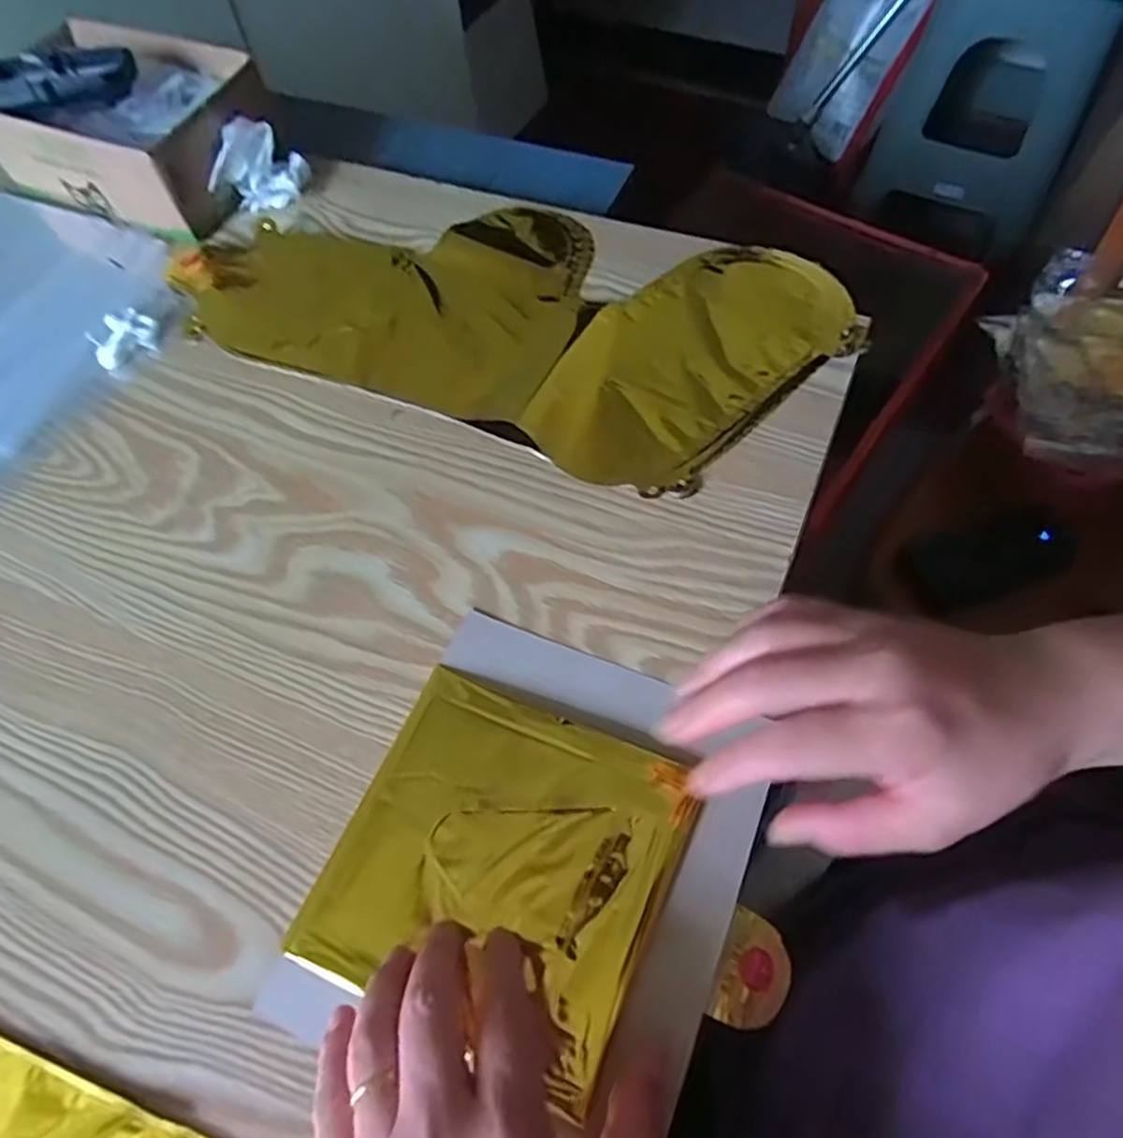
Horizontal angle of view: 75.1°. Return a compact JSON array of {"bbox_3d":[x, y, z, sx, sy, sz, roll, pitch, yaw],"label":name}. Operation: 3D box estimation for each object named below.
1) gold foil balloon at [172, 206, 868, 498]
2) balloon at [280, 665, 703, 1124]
[{"bbox_3d":[-0.047,-0.176,0.480,0.426,0.014,0.204,20,63,15],"label":"gold foil balloon"},{"bbox_3d":[-0.025,0.123,0.311,0.135,0.009,0.131,21,64,15],"label":"balloon"}]

